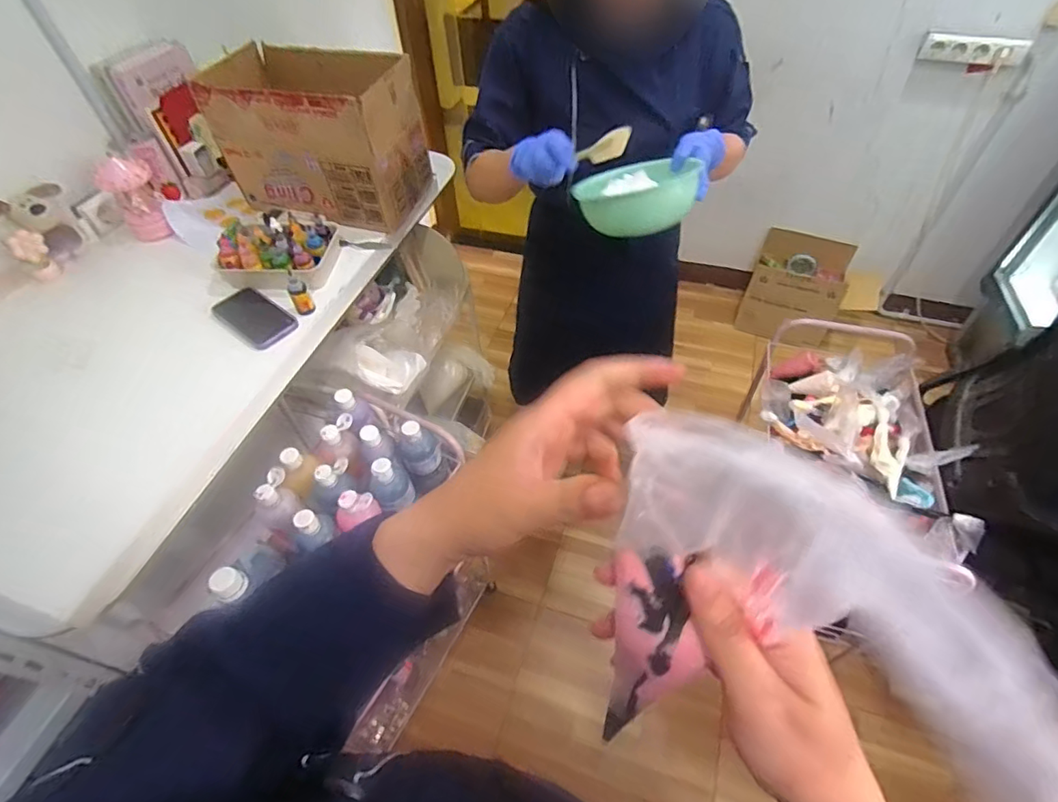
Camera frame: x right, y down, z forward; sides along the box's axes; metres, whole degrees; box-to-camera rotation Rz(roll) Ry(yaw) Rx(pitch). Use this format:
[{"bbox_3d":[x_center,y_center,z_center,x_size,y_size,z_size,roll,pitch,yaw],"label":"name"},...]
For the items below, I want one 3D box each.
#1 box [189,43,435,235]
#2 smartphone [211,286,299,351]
[{"bbox_3d":[-0.409,-0.506,1.014,0.359,0.239,0.183,13,54,13],"label":"box"},{"bbox_3d":[-0.466,-0.141,0.880,0.140,0.016,0.080,36,65,13],"label":"smartphone"}]

